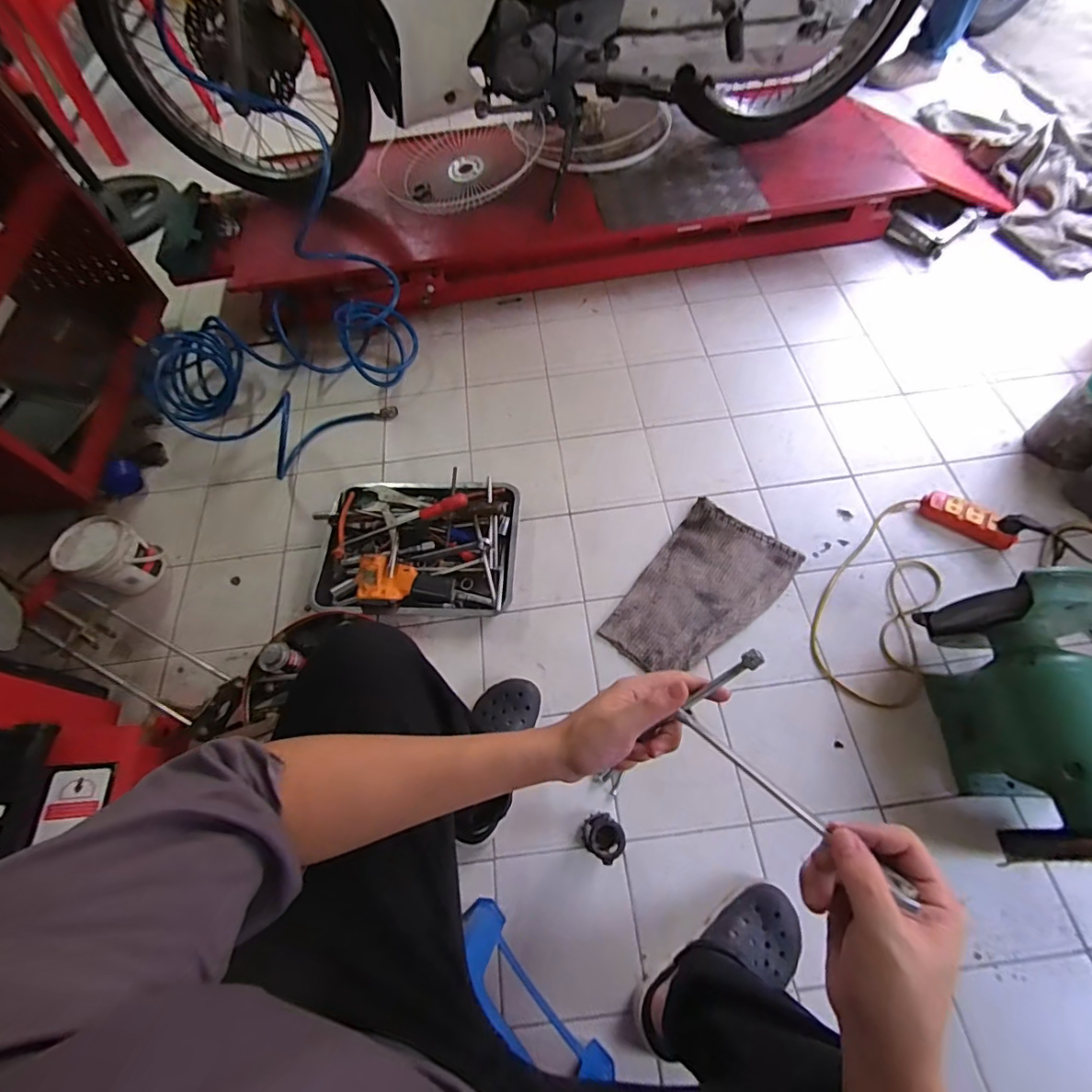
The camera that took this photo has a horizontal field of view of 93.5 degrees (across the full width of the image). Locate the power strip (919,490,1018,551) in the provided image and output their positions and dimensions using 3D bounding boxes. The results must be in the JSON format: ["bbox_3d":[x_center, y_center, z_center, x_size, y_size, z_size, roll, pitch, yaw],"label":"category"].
[{"bbox_3d":[0.808,-0.049,0.987,0.161,0.040,0.057,33,69,19],"label":"power strip"}]

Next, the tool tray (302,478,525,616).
[{"bbox_3d":[-0.253,-0.007,1.007,0.387,0.089,0.285,2,62,5],"label":"tool tray"}]

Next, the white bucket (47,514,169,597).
[{"bbox_3d":[-0.844,0.025,1.009,0.117,0.138,0.117,-1,62,3],"label":"white bucket"}]

